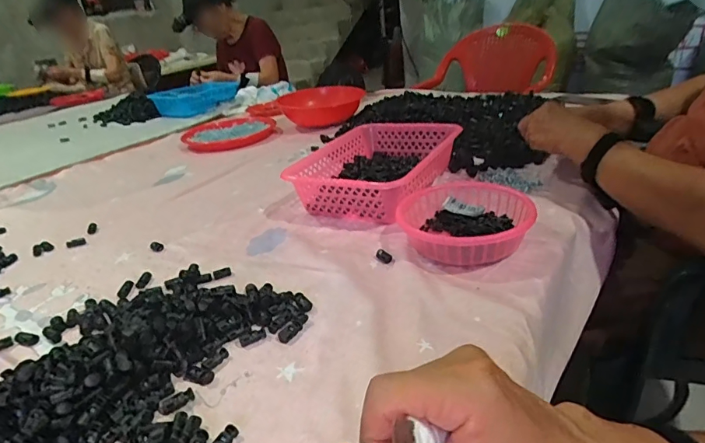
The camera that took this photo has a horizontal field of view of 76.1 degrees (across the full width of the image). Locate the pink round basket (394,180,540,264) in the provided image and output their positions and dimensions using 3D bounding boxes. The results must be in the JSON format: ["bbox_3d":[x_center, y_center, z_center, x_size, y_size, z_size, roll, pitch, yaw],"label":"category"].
[{"bbox_3d":[0.143,0.000,0.597,0.166,0.049,0.174,-6,26,3],"label":"pink round basket"}]

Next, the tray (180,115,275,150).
[{"bbox_3d":[-0.340,-0.247,1.246,0.229,0.030,0.229,-6,26,3],"label":"tray"}]

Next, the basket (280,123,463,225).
[{"bbox_3d":[0.048,-0.089,0.780,0.218,0.087,0.292,10,31,31],"label":"basket"}]

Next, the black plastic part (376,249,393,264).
[{"bbox_3d":[0.041,0.045,0.586,0.014,0.010,0.027,-23,32,-29],"label":"black plastic part"}]

